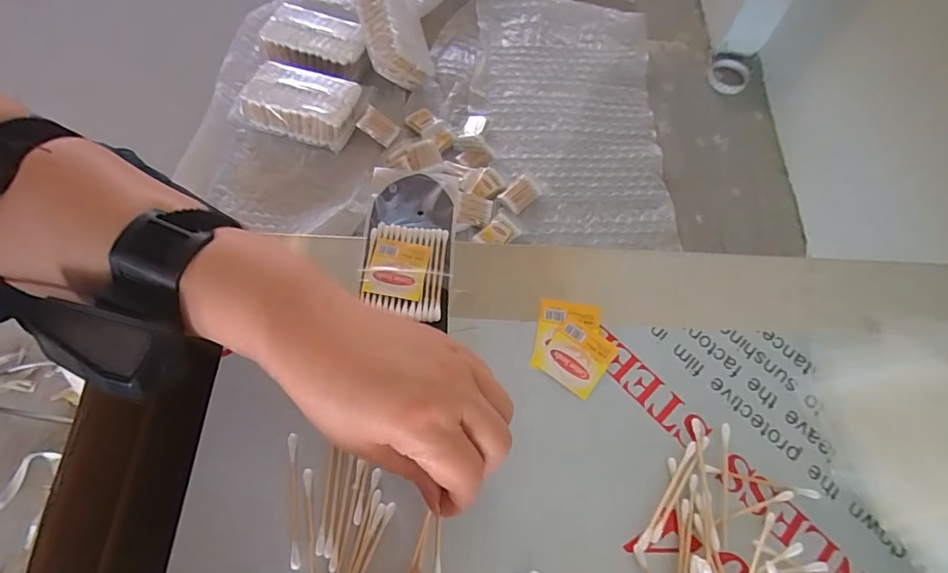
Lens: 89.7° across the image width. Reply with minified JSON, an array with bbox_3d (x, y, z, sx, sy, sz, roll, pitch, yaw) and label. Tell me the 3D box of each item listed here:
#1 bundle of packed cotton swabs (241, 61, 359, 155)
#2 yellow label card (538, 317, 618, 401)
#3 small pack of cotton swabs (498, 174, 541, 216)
[{"bbox_3d":[-0.338,-0.356,0.948,0.222,0.083,0.128,16,67,6],"label":"bundle of packed cotton swabs"},{"bbox_3d":[0.068,0.046,0.313,0.038,0.004,0.042,33,69,13],"label":"yellow label card"},{"bbox_3d":[0.091,-0.178,0.917,0.080,0.015,0.055,-42,73,-17],"label":"small pack of cotton swabs"}]

